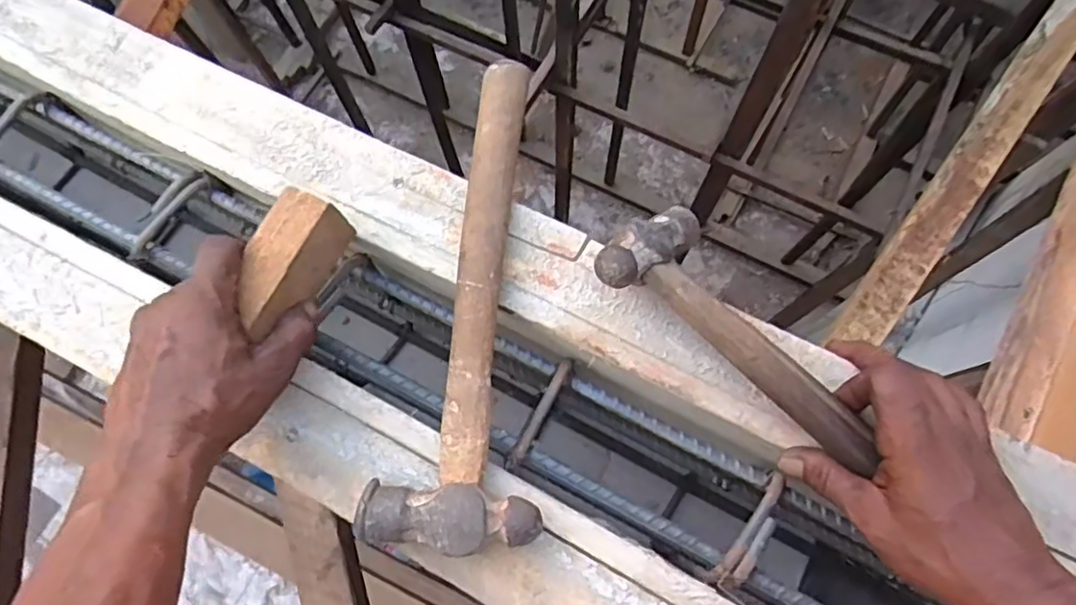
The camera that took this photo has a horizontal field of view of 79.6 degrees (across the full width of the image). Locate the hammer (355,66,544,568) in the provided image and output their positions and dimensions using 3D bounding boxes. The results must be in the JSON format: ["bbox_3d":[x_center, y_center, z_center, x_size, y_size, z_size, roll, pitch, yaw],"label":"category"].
[{"bbox_3d":[-0.050,-0.010,0.425,0.097,0.031,0.323,0,73,2],"label":"hammer"}]

